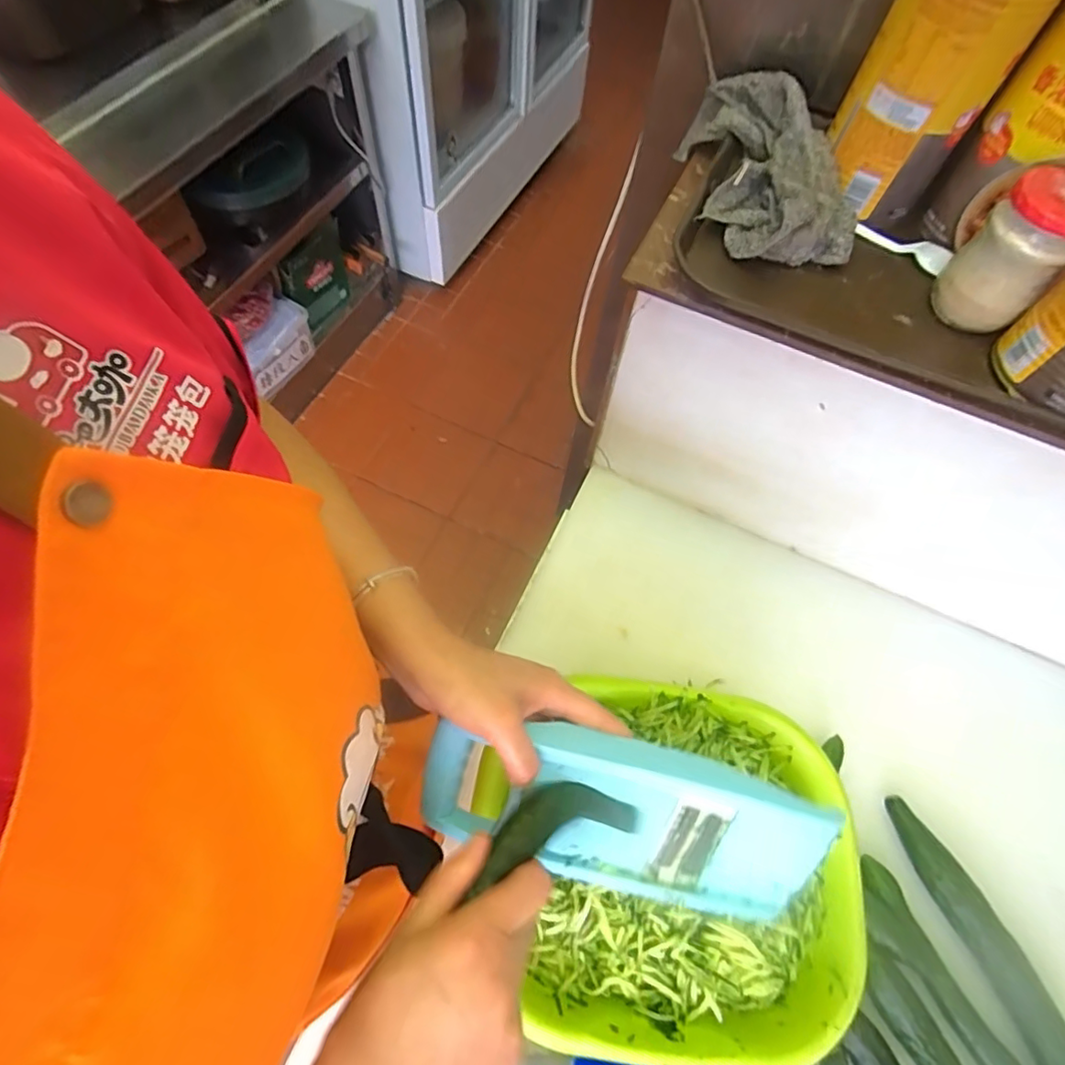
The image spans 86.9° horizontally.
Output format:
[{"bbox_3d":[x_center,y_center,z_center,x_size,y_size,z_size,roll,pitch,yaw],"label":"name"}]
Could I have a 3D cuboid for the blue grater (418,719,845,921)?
[{"bbox_3d":[0.057,0.191,0.372,0.259,0.107,0.029,14,21,-3],"label":"blue grater"}]

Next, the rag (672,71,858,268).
[{"bbox_3d":[0.206,-0.337,0.517,0.125,0.081,0.242,0,64,-3],"label":"rag"}]

